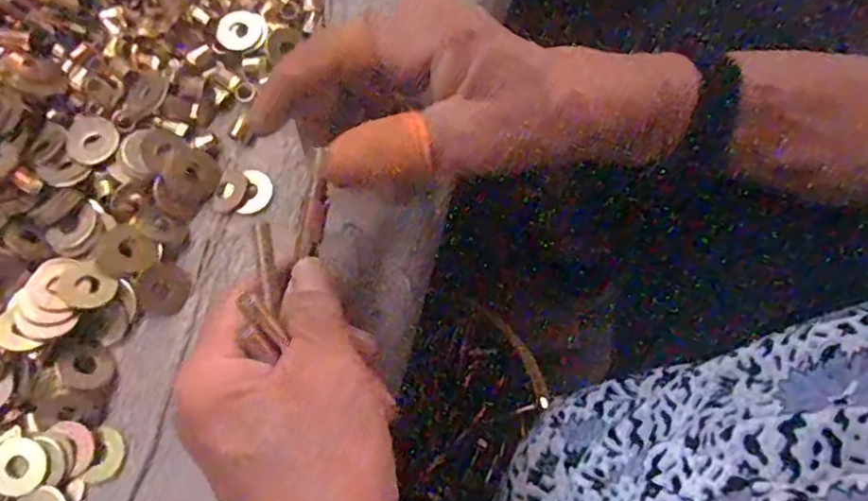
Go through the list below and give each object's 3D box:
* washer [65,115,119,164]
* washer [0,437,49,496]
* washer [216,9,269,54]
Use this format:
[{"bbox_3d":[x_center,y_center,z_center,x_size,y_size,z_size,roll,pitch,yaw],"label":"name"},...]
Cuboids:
[{"bbox_3d":[-0.148,-0.049,0.268,0.021,0.004,0.024,-37,77,-9],"label":"washer"},{"bbox_3d":[-0.160,0.083,0.237,0.021,0.004,0.020,-17,75,-4],"label":"washer"},{"bbox_3d":[-0.089,-0.103,0.289,0.022,0.004,0.021,0,74,1],"label":"washer"}]

